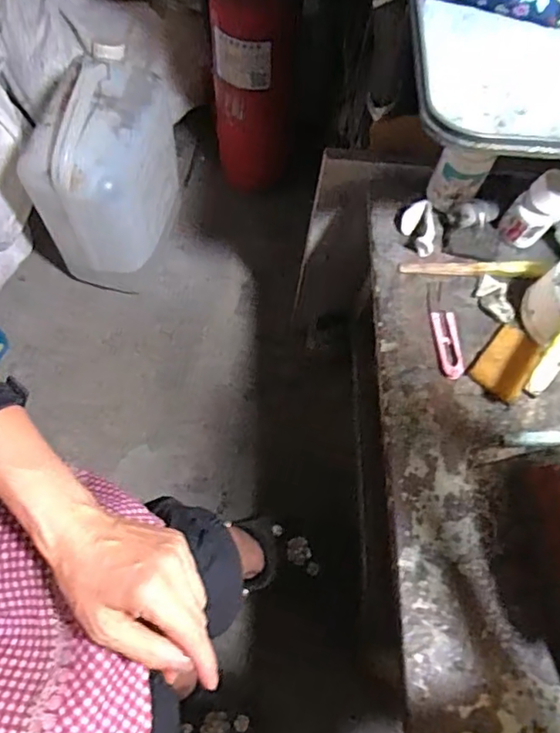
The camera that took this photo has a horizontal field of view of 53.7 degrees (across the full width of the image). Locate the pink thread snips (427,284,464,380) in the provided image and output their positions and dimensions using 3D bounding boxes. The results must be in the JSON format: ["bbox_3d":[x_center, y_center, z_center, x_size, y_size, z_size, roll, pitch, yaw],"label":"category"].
[{"bbox_3d":[0.164,-0.037,0.543,0.029,0.007,0.099,1,69,-3],"label":"pink thread snips"}]

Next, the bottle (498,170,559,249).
[{"bbox_3d":[0.257,-0.155,0.555,0.043,0.078,0.040,1,69,-3],"label":"bottle"}]

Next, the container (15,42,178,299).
[{"bbox_3d":[-0.259,-0.276,0.846,0.157,0.301,0.219,11,69,1],"label":"container"}]

